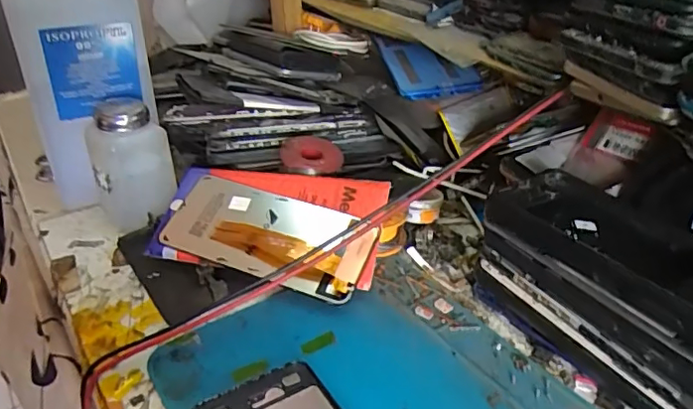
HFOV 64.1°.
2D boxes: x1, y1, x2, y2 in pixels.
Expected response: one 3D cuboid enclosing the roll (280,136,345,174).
[{"bbox_3d":[-0.030,-0.042,0.472,0.052,0.014,0.045,1,33,4],"label":"roll"}]

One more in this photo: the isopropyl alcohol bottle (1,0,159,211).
[{"bbox_3d":[-0.219,-0.100,0.473,0.103,0.204,0.072,-18,36,-23],"label":"isopropyl alcohol bottle"}]

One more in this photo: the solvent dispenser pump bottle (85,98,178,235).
[{"bbox_3d":[-0.179,-0.031,0.465,0.062,0.098,0.056,-17,36,-22],"label":"solvent dispenser pump bottle"}]

